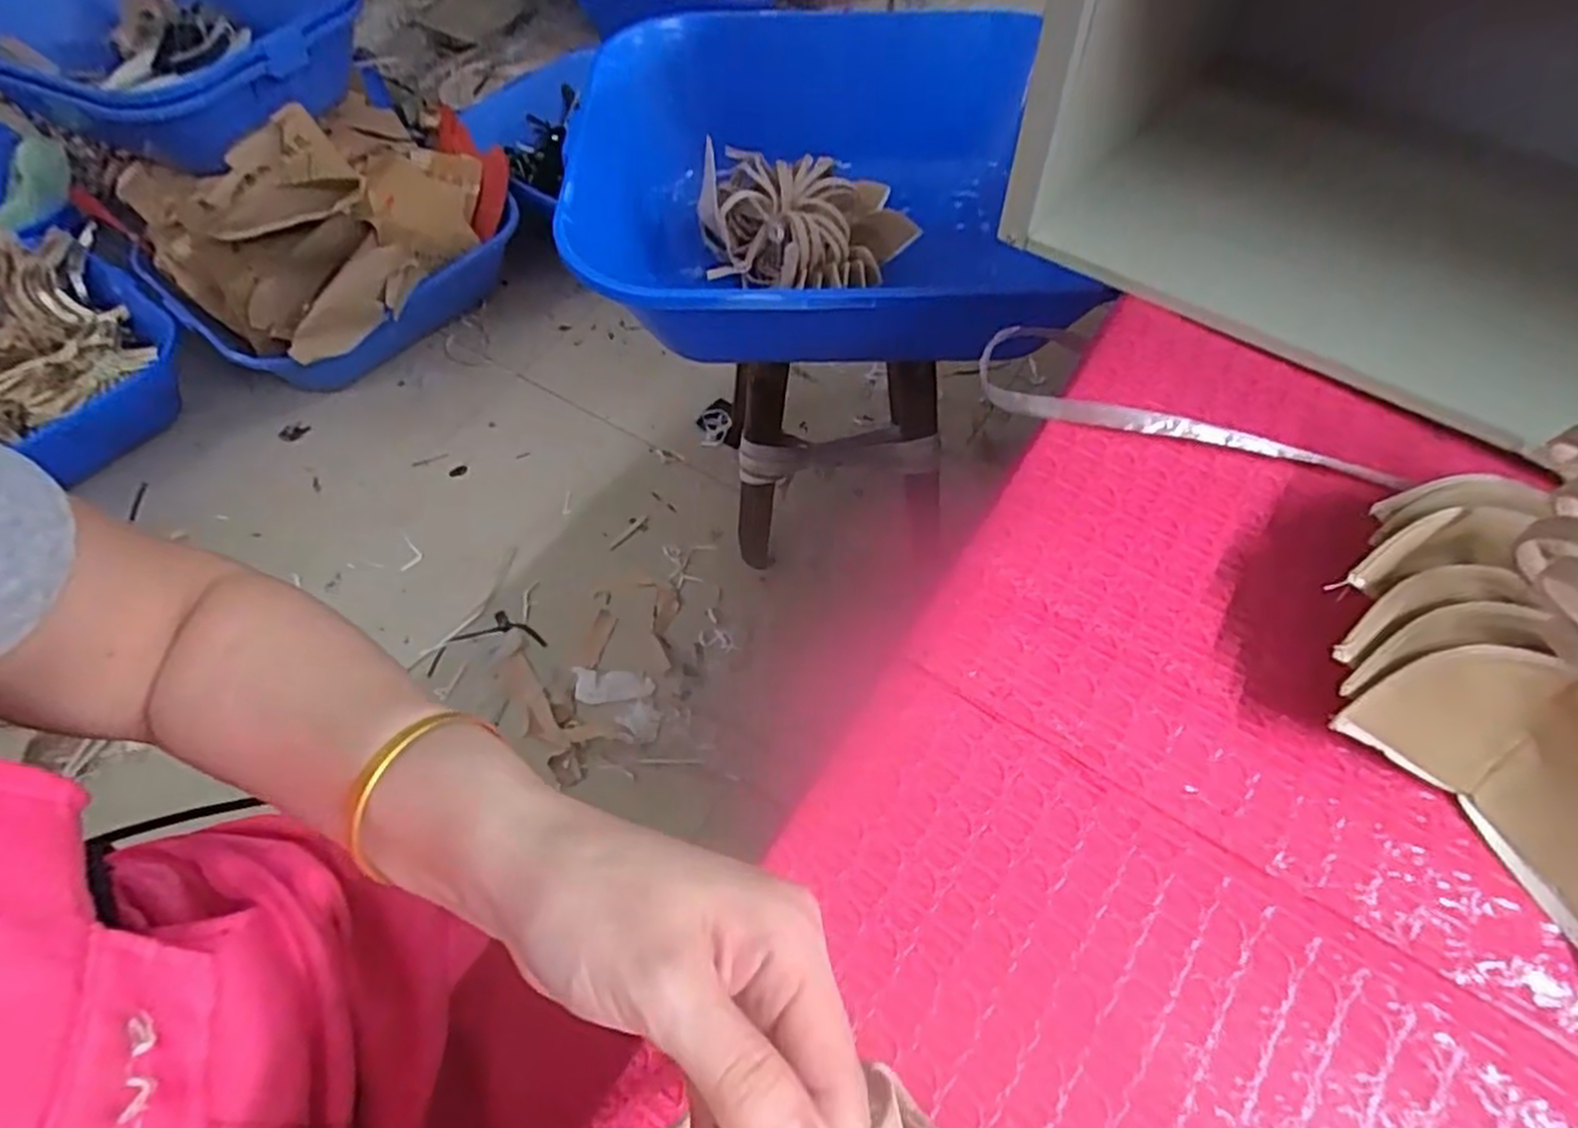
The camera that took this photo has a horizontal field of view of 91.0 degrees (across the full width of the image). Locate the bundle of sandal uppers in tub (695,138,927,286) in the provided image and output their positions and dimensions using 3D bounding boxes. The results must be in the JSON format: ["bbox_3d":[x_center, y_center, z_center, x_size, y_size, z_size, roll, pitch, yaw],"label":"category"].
[{"bbox_3d":[0.024,-0.402,0.903,0.239,0.079,0.192,18,60,11],"label":"bundle of sandal uppers in tub"}]

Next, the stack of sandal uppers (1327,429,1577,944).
[{"bbox_3d":[0.290,0.030,0.290,0.139,0.097,0.155,37,65,20],"label":"stack of sandal uppers"}]

